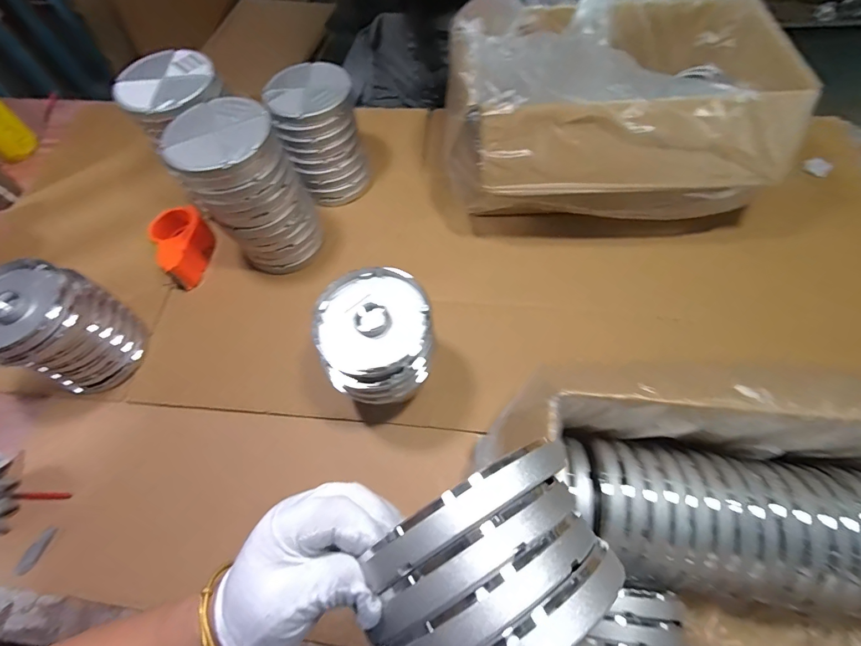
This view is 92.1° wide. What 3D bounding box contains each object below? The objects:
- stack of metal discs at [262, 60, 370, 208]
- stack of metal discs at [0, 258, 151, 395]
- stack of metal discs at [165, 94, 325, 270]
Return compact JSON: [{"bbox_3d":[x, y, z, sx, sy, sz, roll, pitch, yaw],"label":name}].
[{"bbox_3d":[-0.191,-0.330,0.737,0.138,0.176,0.151,-22,64,-8],"label":"stack of metal discs"},{"bbox_3d":[-0.531,0.009,0.607,0.150,0.165,0.142,23,67,14],"label":"stack of metal discs"},{"bbox_3d":[-0.271,-0.202,0.644,0.143,0.226,0.135,-32,66,-12],"label":"stack of metal discs"}]

